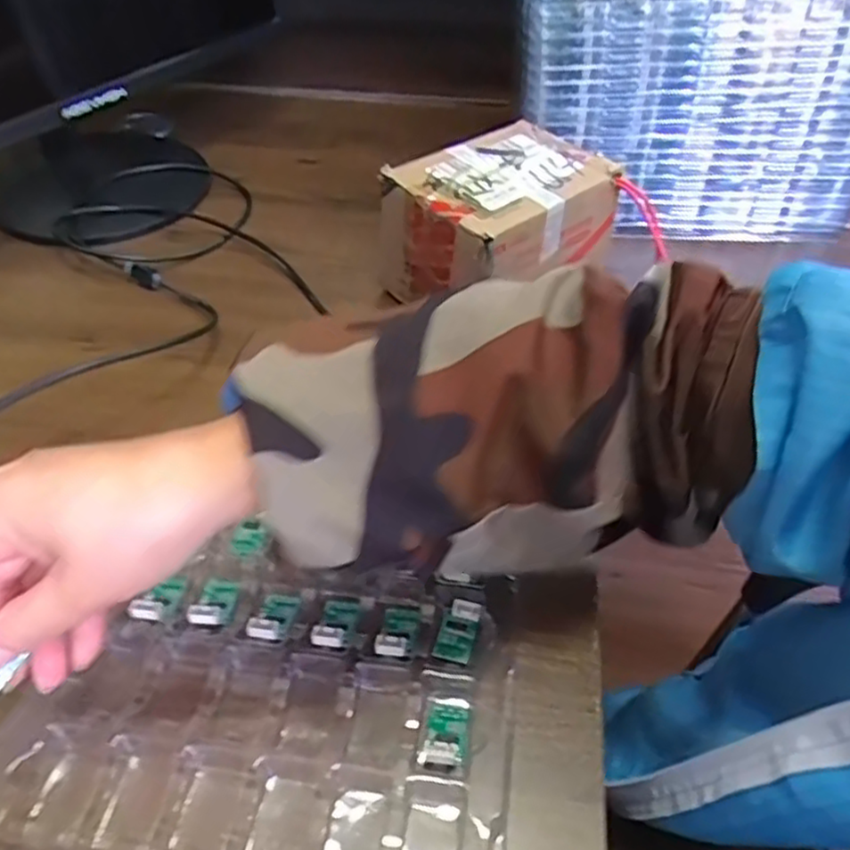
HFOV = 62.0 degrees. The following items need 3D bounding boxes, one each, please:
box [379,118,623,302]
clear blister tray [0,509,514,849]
[{"bbox_3d":[0.058,-0.144,0.521,0.150,0.095,0.109,-29,51,-27],"label":"box"},{"bbox_3d":[-0.070,0.136,0.297,0.202,0.023,0.194,7,45,7],"label":"clear blister tray"}]

